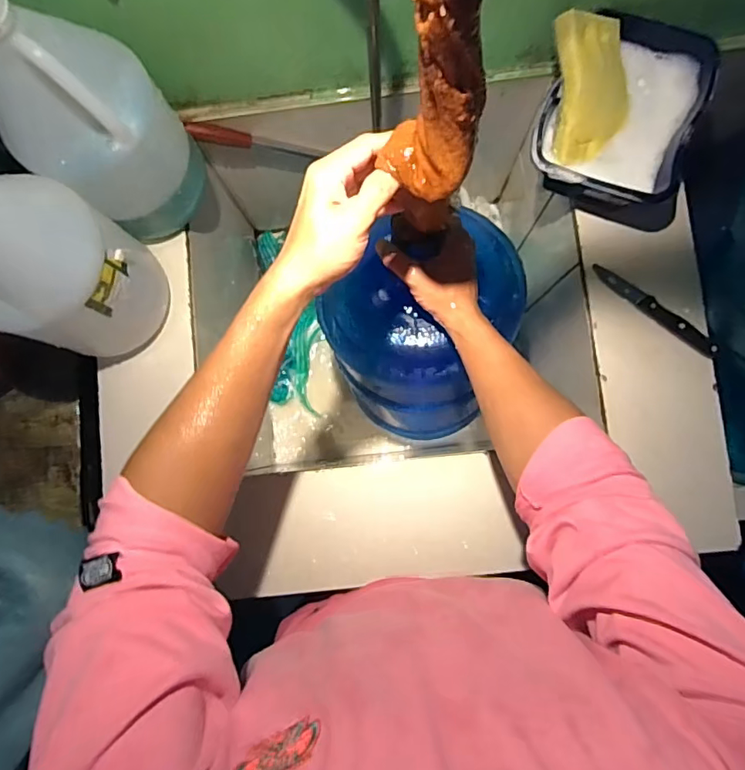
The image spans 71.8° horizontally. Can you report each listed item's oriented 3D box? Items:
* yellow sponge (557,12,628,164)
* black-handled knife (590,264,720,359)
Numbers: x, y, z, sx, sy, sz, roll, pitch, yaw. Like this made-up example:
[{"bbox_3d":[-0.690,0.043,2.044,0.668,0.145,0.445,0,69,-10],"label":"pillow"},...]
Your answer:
[{"bbox_3d":[0.246,-0.327,0.567,0.090,0.027,0.140,-16,114,-17],"label":"yellow sponge"},{"bbox_3d":[0.336,-0.091,0.610,0.166,0.008,0.028,37,87,5],"label":"black-handled knife"}]

